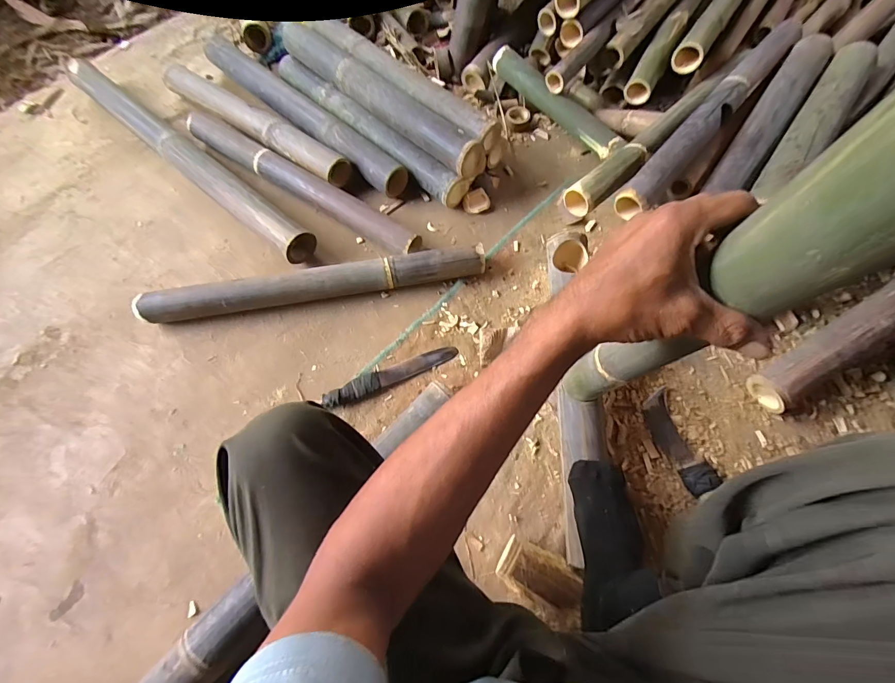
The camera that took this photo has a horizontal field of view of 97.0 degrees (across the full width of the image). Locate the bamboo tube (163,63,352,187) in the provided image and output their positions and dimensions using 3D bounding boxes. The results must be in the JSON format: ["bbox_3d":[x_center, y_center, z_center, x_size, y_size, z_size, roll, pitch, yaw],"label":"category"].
[{"bbox_3d":[-0.481,-0.538,0.971,0.603,0.060,0.073,33,70,15],"label":"bamboo tube"}]

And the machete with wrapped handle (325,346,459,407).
[{"bbox_3d":[-0.103,0.059,0.732,0.254,0.028,0.035,-24,67,-9],"label":"machete with wrapped handle"}]

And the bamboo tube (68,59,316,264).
[{"bbox_3d":[-0.627,-0.443,0.926,0.861,0.075,0.074,37,71,16],"label":"bamboo tube"}]

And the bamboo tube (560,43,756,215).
[{"bbox_3d":[0.462,-0.449,0.833,0.595,0.052,0.069,-40,71,-15],"label":"bamboo tube"}]

